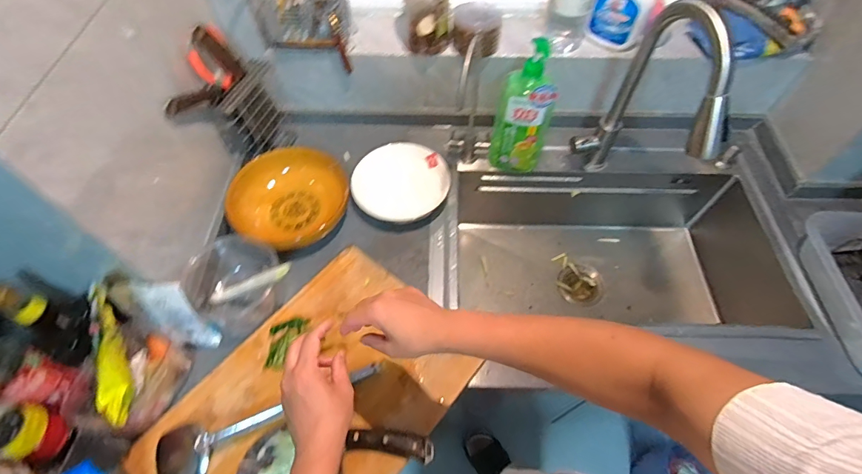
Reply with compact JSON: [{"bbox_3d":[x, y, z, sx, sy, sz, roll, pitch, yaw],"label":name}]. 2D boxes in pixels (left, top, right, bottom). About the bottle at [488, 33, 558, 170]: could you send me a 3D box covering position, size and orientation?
[{"bbox_3d":[0.186,-0.252,0.829,0.108,0.275,0.076,12,58,8],"label":"bottle"}]

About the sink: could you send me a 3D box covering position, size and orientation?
[{"bbox_3d":[0.410,0.059,0.946,0.781,0.243,0.446,4,58,3],"label":"sink"}]

